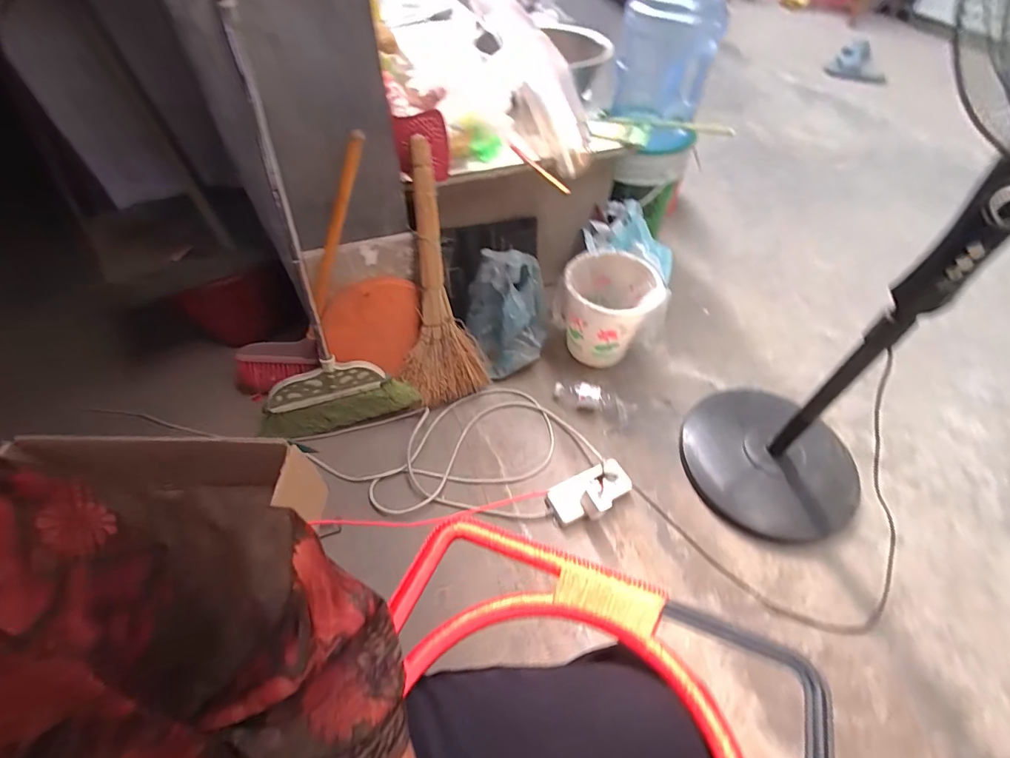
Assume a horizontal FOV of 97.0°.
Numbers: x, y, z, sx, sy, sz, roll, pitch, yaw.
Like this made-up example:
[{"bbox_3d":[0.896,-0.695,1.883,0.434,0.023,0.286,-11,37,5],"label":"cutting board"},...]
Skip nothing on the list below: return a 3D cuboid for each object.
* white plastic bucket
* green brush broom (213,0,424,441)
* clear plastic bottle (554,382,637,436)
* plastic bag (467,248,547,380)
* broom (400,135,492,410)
[{"bbox_3d":[0.269,-0.172,1.168,0.219,0.233,0.226,1,52,-1],"label":"white plastic bucket"},{"bbox_3d":[-0.398,-0.210,0.819,0.344,0.774,0.081,-9,32,-5],"label":"green brush broom"},{"bbox_3d":[0.214,0.057,1.104,0.189,0.076,0.060,28,56,18],"label":"clear plastic bottle"},{"bbox_3d":[0.005,-0.160,1.116,0.204,0.237,0.224,3,52,1],"label":"plastic bag"},{"bbox_3d":[-0.164,-0.214,0.989,0.190,0.558,0.082,-9,19,-5],"label":"broom"}]

